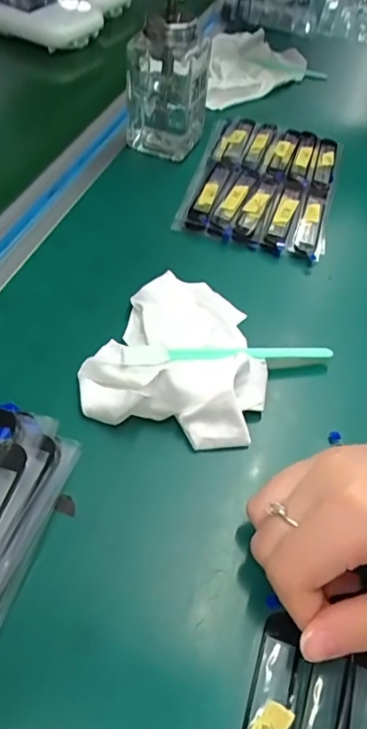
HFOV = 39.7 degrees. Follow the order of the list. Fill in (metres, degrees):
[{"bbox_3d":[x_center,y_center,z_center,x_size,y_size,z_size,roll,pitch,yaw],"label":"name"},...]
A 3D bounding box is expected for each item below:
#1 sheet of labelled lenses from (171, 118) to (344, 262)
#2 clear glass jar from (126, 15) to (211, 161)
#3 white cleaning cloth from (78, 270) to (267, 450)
[{"bbox_3d":[0.065,-0.151,0.407,0.108,0.009,0.158,16,51,5],"label":"sheet of labelled lenses"},{"bbox_3d":[-0.013,-0.222,0.405,0.059,0.091,0.041,15,51,4],"label":"clear glass jar"},{"bbox_3d":[0.000,-0.012,0.283,0.093,0.023,0.108,15,51,4],"label":"white cleaning cloth"}]

